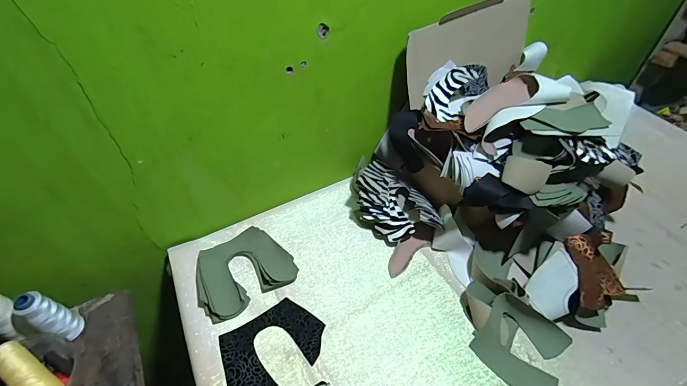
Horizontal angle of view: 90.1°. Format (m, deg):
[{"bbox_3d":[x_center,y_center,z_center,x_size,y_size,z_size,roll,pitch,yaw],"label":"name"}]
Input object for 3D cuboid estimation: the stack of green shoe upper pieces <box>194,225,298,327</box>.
[{"bbox_3d":[-0.183,0.139,0.618,0.165,0.024,0.136,-30,55,-25],"label":"stack of green shoe upper pieces"}]

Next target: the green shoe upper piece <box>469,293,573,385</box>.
[{"bbox_3d":[0.274,0.233,0.522,0.121,0.042,0.118,30,55,25],"label":"green shoe upper piece"}]

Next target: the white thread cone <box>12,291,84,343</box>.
[{"bbox_3d":[-0.442,0.188,0.521,0.033,0.109,0.039,20,51,16],"label":"white thread cone"}]

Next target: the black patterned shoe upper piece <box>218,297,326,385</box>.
[{"bbox_3d":[-0.112,0.242,0.543,0.156,0.008,0.112,-26,55,-25],"label":"black patterned shoe upper piece"}]

